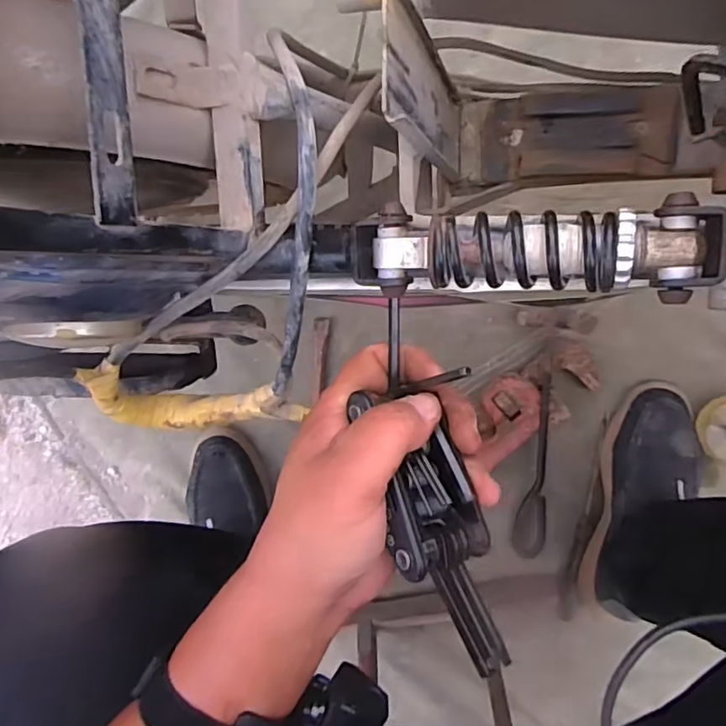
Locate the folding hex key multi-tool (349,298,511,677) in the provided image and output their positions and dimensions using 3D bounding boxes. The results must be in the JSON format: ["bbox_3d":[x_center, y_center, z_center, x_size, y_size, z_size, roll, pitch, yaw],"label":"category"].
[{"bbox_3d":[0.033,0.053,0.275,0.044,0.031,0.162,-13,75,7],"label":"folding hex key multi-tool"}]

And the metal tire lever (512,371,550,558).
[{"bbox_3d":[0.205,0.124,0.691,0.032,0.015,0.225,5,98,5],"label":"metal tire lever"}]

